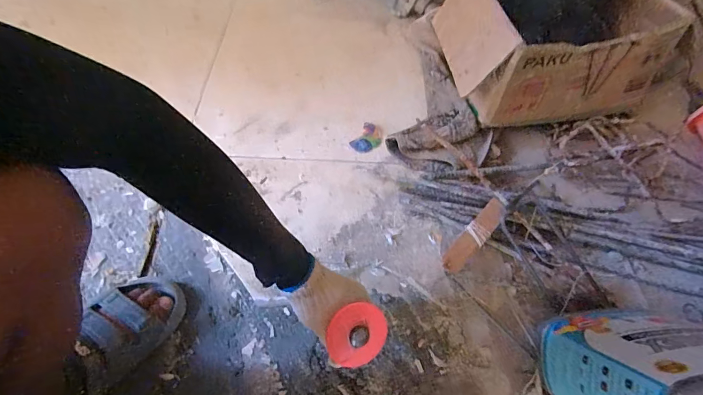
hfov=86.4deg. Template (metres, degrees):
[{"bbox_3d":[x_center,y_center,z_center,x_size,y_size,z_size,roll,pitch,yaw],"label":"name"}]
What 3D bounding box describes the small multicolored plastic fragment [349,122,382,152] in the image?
[{"bbox_3d":[0.036,-0.121,0.765,0.050,0.008,0.070,28,61,16],"label":"small multicolored plastic fragment"}]

